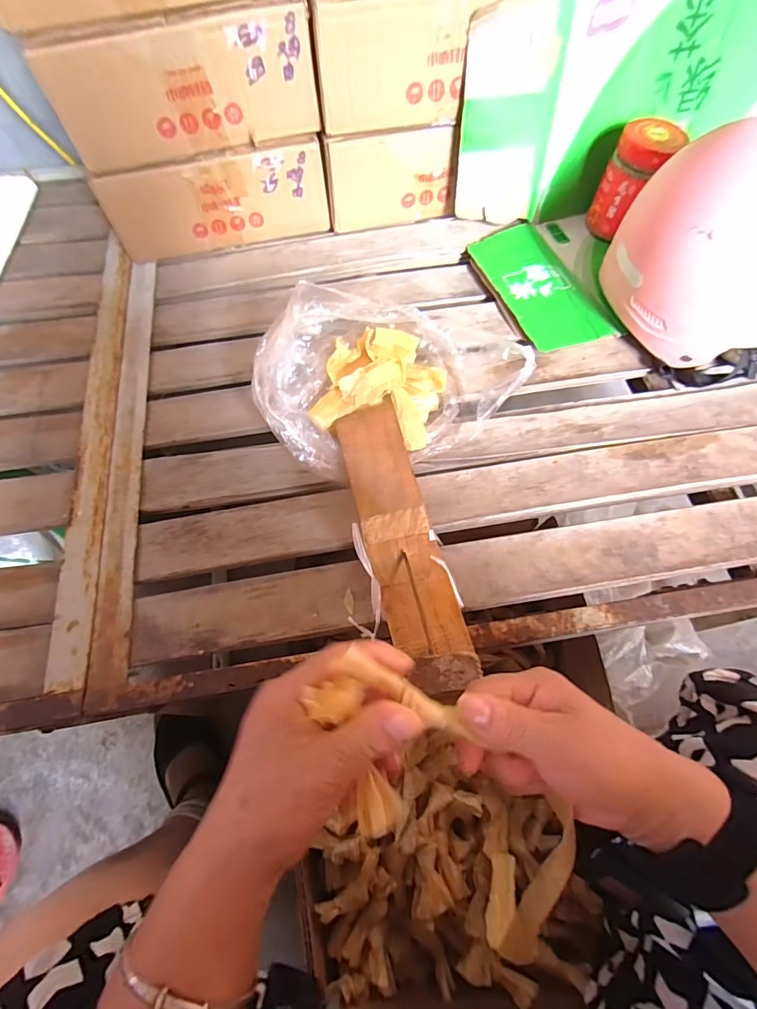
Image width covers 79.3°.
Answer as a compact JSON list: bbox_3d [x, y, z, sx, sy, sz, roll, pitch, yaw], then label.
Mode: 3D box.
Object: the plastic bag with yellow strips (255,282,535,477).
[{"bbox_3d":[0.005,-0.134,0.444,0.241,0.094,0.174,-15,65,-4],"label":"plastic bag with yellow strips"}]

